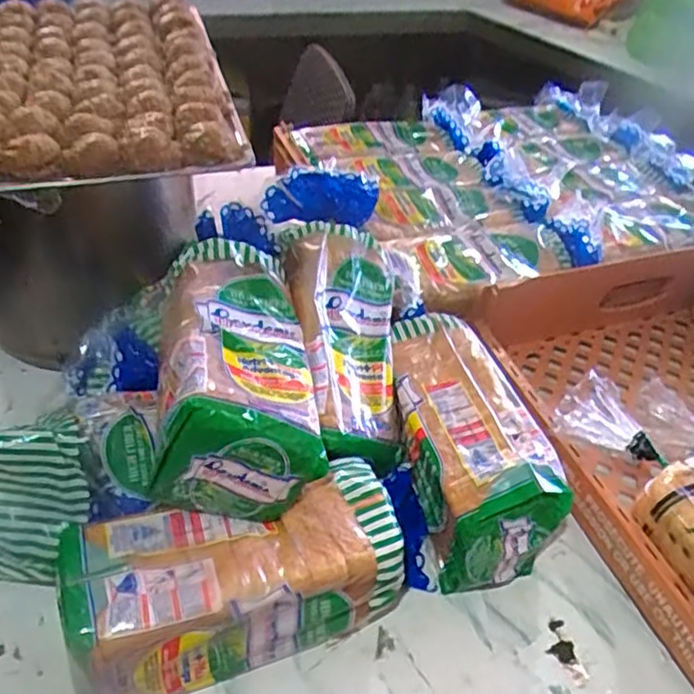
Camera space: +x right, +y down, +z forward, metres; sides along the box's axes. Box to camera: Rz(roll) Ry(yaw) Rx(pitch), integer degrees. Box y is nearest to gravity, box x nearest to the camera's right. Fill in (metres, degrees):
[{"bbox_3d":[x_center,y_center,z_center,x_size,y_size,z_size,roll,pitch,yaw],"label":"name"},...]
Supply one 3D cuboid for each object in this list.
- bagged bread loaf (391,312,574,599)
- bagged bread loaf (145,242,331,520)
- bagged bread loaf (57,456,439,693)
[{"bbox_3d":[0.111,0.094,0.668,0.130,0.118,0.277,-5,43,-8],"label":"bagged bread loaf"},{"bbox_3d":[-0.099,0.023,0.609,0.139,0.117,0.265,13,35,-21],"label":"bagged bread loaf"},{"bbox_3d":[-0.077,0.192,0.540,0.299,0.119,0.119,-8,44,-12],"label":"bagged bread loaf"}]

